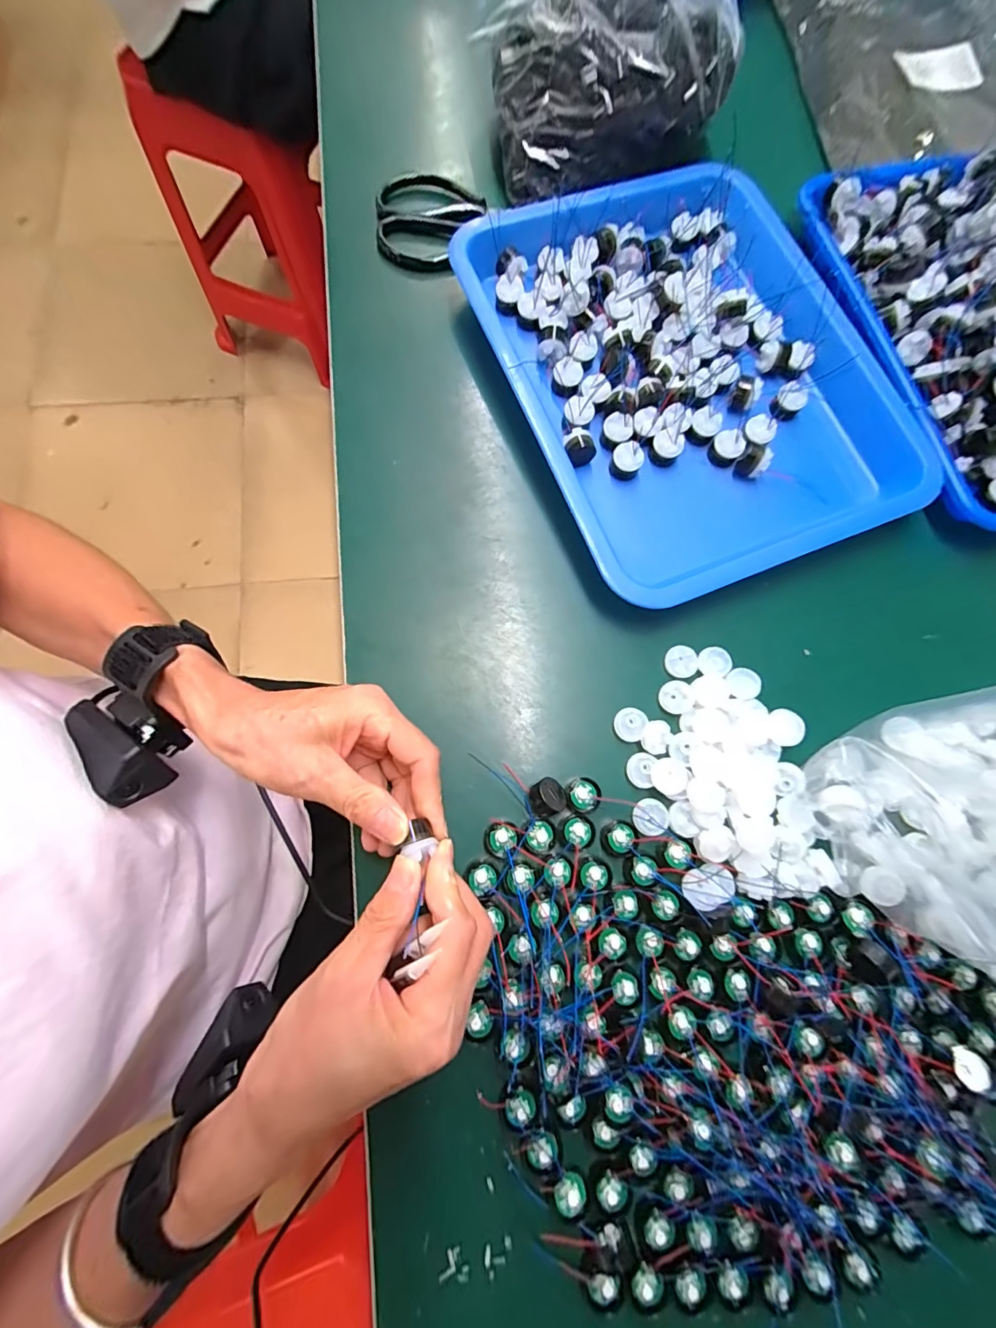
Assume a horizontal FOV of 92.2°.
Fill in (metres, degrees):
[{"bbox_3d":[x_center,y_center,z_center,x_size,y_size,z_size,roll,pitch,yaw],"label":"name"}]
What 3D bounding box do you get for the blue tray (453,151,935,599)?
[{"bbox_3d":[0.133,-0.215,0.349,0.253,0.037,0.325,-21,79,-7],"label":"blue tray"}]

